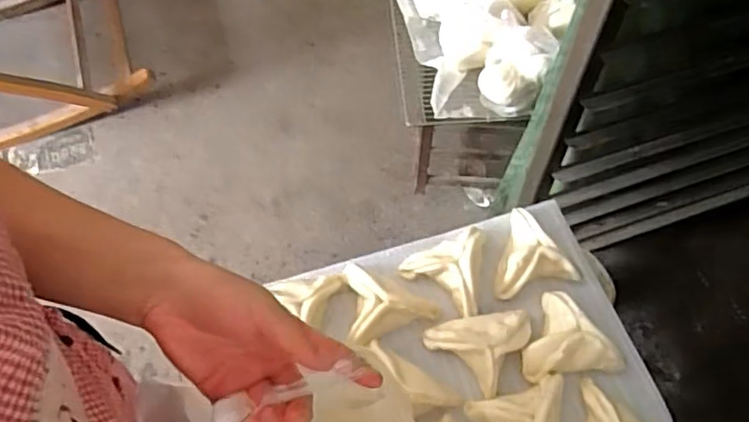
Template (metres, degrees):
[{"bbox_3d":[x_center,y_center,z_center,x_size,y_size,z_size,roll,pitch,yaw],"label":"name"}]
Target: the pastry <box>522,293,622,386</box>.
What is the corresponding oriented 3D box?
[{"bbox_3d":[0.214,0.129,0.691,0.110,0.037,0.101,-7,61,-4],"label":"pastry"}]

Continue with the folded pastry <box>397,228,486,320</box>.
[{"bbox_3d":[0.078,0.065,0.730,0.095,0.041,0.106,8,61,4],"label":"folded pastry"}]

